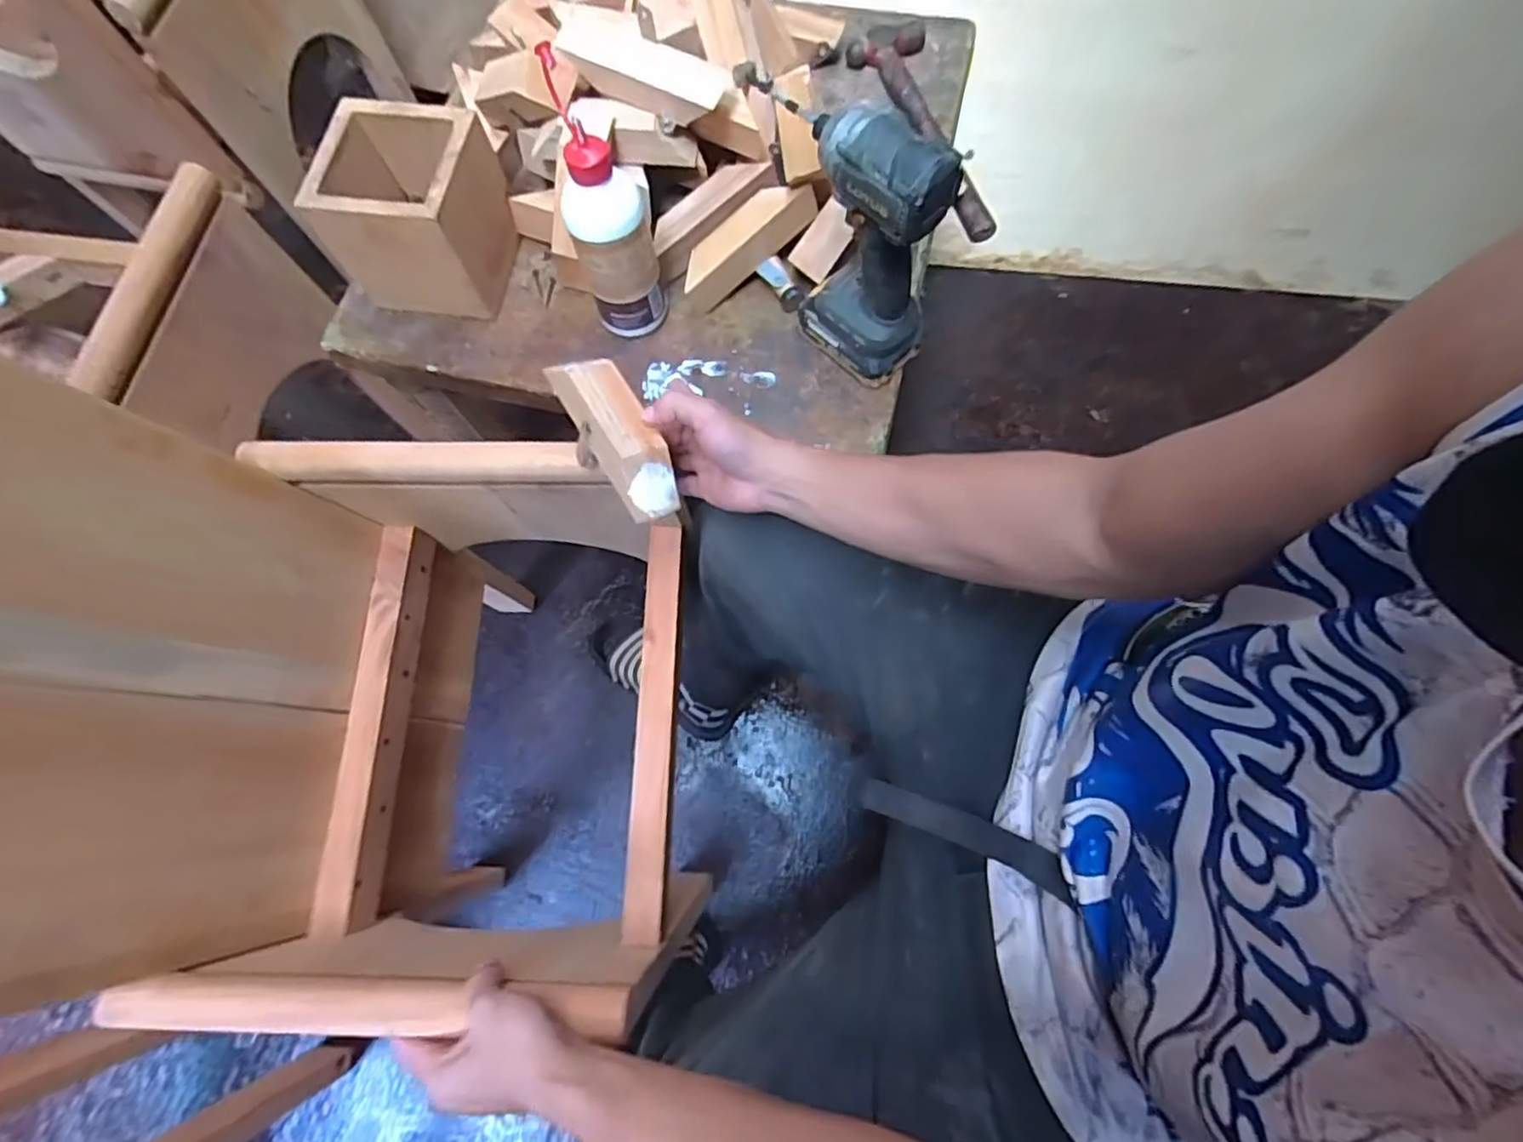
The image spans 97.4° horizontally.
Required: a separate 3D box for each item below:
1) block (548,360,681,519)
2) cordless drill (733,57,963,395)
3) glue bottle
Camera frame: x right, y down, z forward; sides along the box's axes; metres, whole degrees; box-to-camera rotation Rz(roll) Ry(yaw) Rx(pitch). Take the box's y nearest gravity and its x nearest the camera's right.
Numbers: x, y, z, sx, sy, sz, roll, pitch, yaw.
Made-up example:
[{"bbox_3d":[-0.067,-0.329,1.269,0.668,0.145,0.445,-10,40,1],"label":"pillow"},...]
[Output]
[{"bbox_3d":[-0.113,-0.111,0.522,0.049,0.034,0.149,-31,80,-8],"label":"block"},{"bbox_3d":[0.074,-0.276,0.563,0.062,0.212,0.158,-43,77,-11],"label":"cordless drill"},{"bbox_3d":[-0.130,-0.296,0.572,0.071,0.223,0.061,-18,74,-4],"label":"glue bottle"}]

